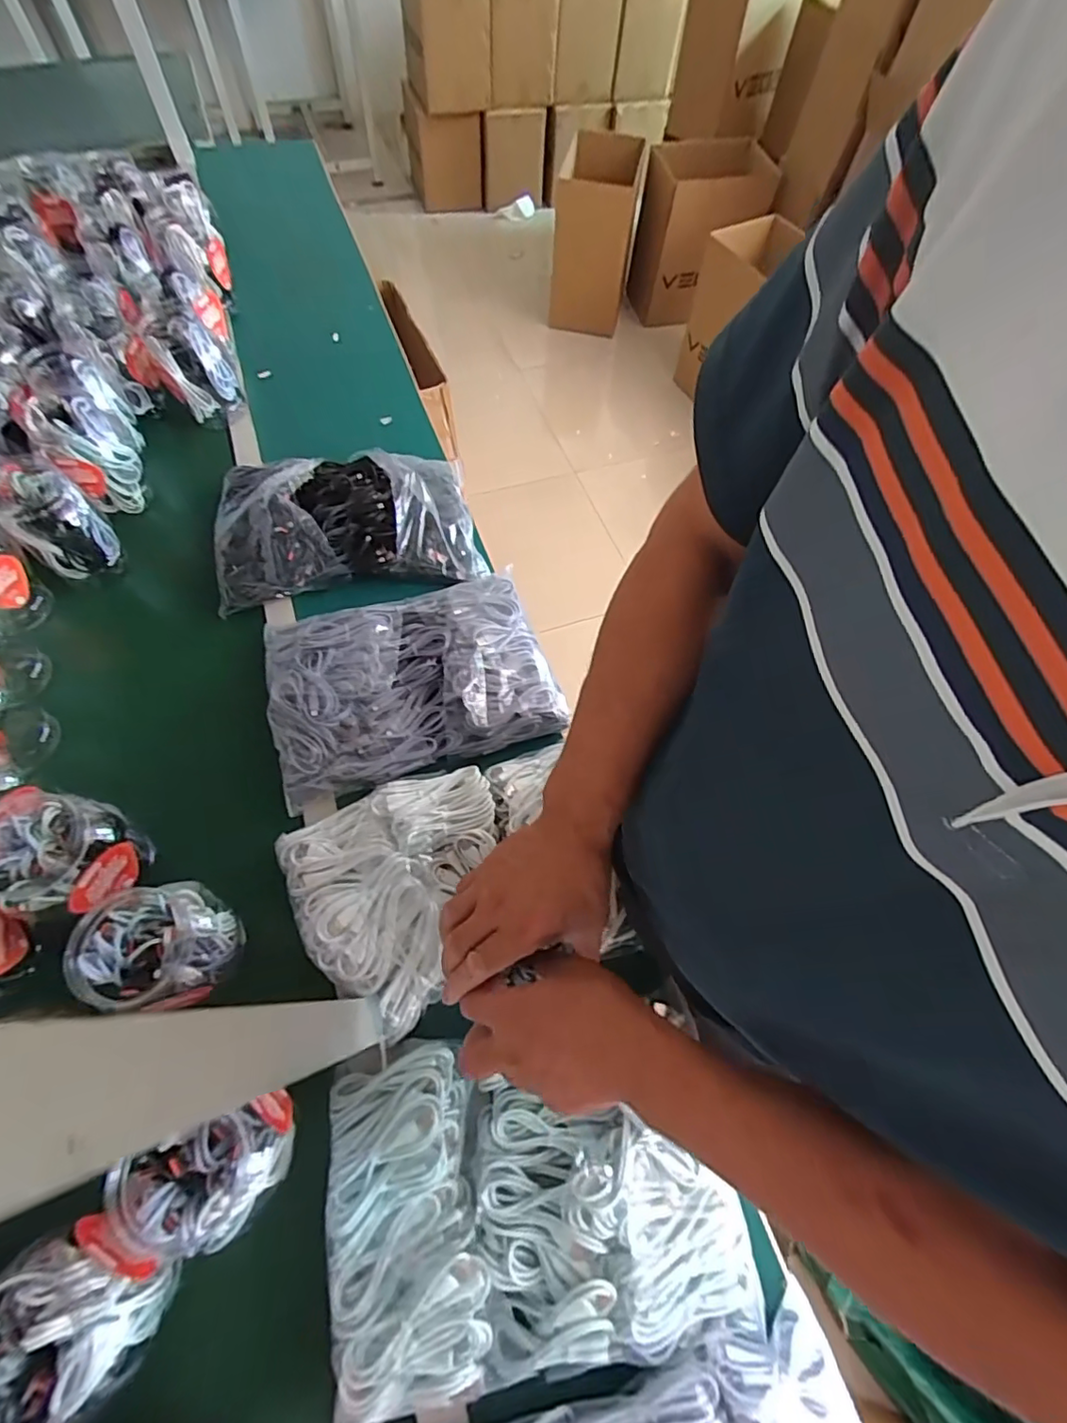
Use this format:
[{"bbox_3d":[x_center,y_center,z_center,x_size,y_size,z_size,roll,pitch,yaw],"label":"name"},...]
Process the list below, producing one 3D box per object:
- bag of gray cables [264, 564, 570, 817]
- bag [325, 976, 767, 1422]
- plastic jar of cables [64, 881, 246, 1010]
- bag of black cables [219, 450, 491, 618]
[{"bbox_3d":[-0.160,-0.049,0.710,0.347,0.062,0.253,-16,66,-10],"label":"bag of gray cables"},{"bbox_3d":[0.002,0.420,0.487,0.349,0.046,0.256,-8,65,-7],"label":"bag"},{"bbox_3d":[-0.348,0.219,0.524,0.100,0.109,0.106,1,64,-3],"label":"plastic jar of cables"},{"bbox_3d":[-0.279,-0.296,0.815,0.363,0.085,0.254,-13,65,-9],"label":"bag of black cables"}]

